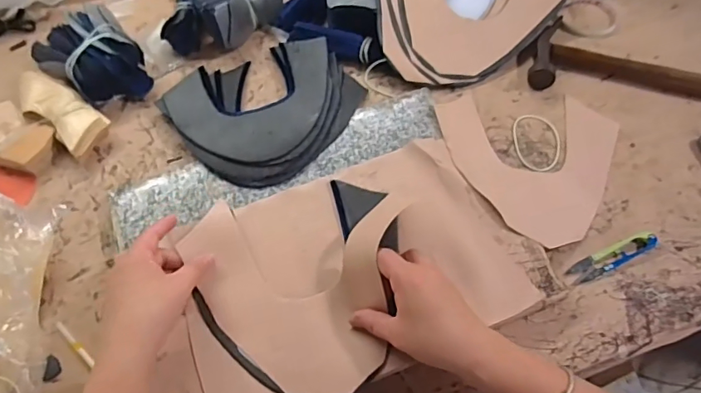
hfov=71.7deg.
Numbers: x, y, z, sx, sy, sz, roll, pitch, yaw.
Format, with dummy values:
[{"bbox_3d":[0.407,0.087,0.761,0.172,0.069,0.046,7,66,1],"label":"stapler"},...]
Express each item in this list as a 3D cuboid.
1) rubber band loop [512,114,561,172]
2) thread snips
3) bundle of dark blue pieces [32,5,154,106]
[{"bbox_3d":[0.226,-0.066,0.584,0.055,0.006,0.090,1,58,2],"label":"rubber band loop"},{"bbox_3d":[0.269,0.062,0.495,0.100,0.007,0.023,-21,60,-11],"label":"thread snips"},{"bbox_3d":[-0.329,-0.179,0.633,0.116,0.075,0.113,37,66,22],"label":"bundle of dark blue pieces"}]

